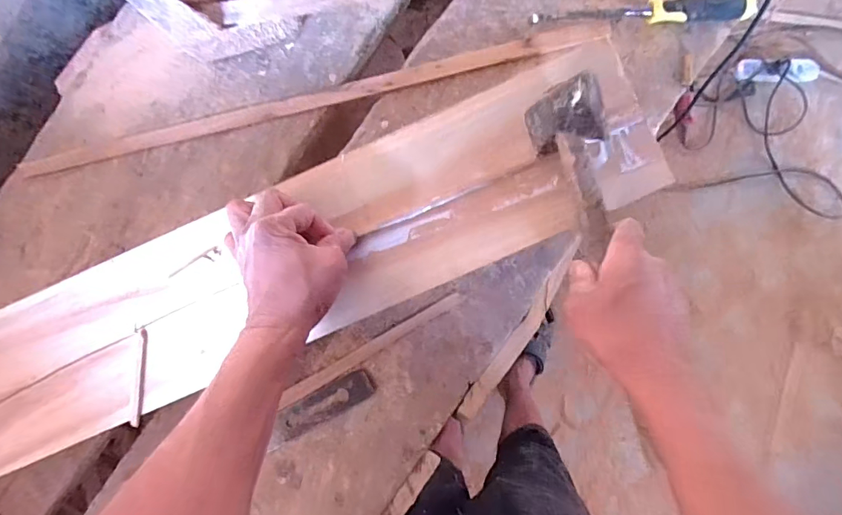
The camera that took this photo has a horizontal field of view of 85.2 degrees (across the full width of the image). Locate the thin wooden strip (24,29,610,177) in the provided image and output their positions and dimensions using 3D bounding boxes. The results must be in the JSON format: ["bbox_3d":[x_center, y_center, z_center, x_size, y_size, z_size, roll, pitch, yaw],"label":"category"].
[{"bbox_3d":[-0.148,-0.206,0.591,0.754,0.010,0.031,-12,88,3],"label":"thin wooden strip"}]

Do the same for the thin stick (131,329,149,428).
[{"bbox_3d":[-0.275,0.119,0.450,0.009,0.008,0.096,8,89,4],"label":"thin stick"}]

